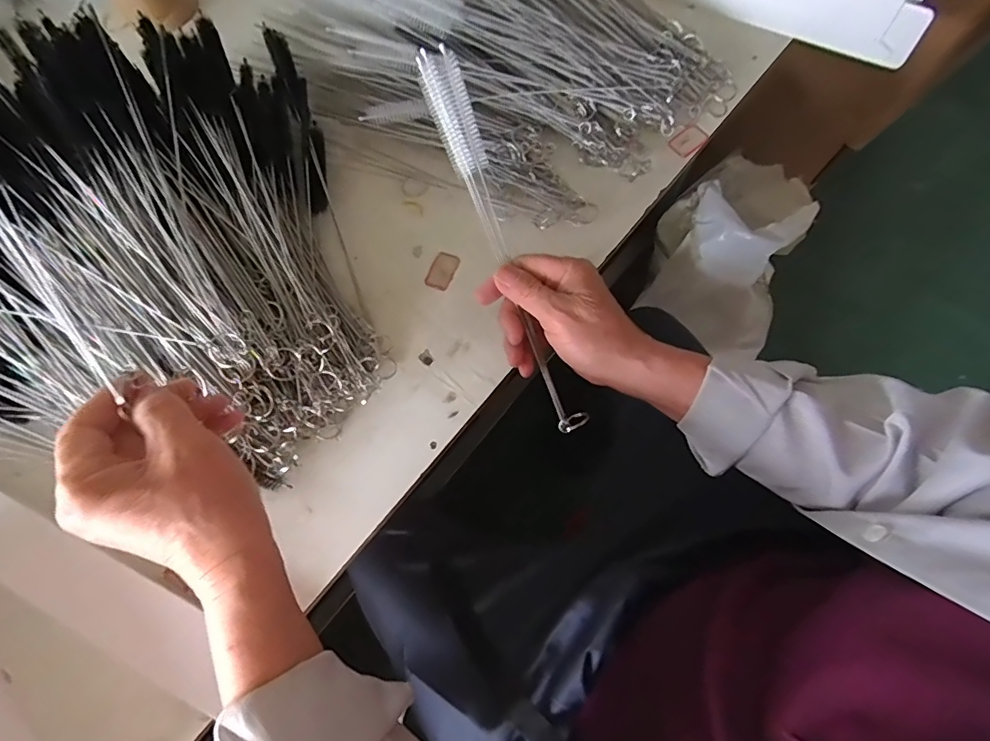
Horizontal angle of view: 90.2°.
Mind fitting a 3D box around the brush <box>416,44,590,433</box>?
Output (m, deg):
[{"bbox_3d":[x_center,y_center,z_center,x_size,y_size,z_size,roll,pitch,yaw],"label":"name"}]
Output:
[{"bbox_3d":[0.009,-0.089,0.378,0.025,0.022,0.294,-23,101,-6],"label":"brush"}]

